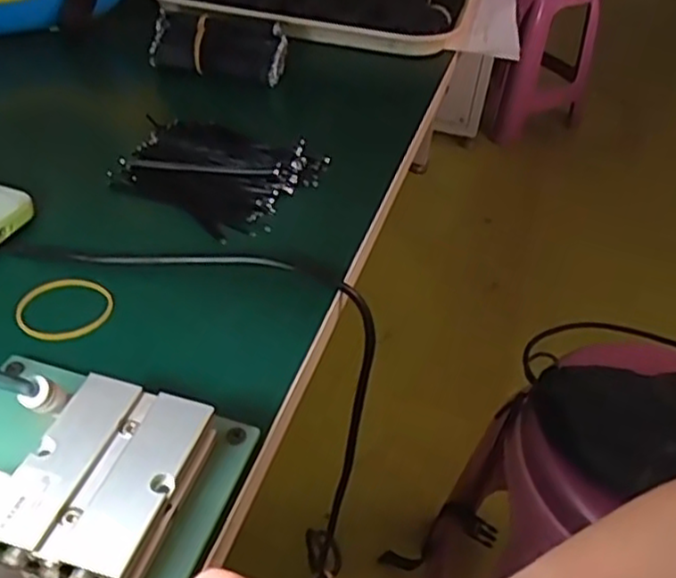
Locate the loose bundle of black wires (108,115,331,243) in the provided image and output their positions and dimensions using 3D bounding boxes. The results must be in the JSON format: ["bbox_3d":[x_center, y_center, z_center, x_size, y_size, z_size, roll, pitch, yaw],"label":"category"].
[{"bbox_3d":[-0.078,-0.079,0.451,0.111,0.017,0.097,23,44,17],"label":"loose bundle of black wires"}]

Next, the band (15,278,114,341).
[{"bbox_3d":[-0.138,0.009,0.356,0.045,0.004,0.041,4,41,-4],"label":"band"}]

